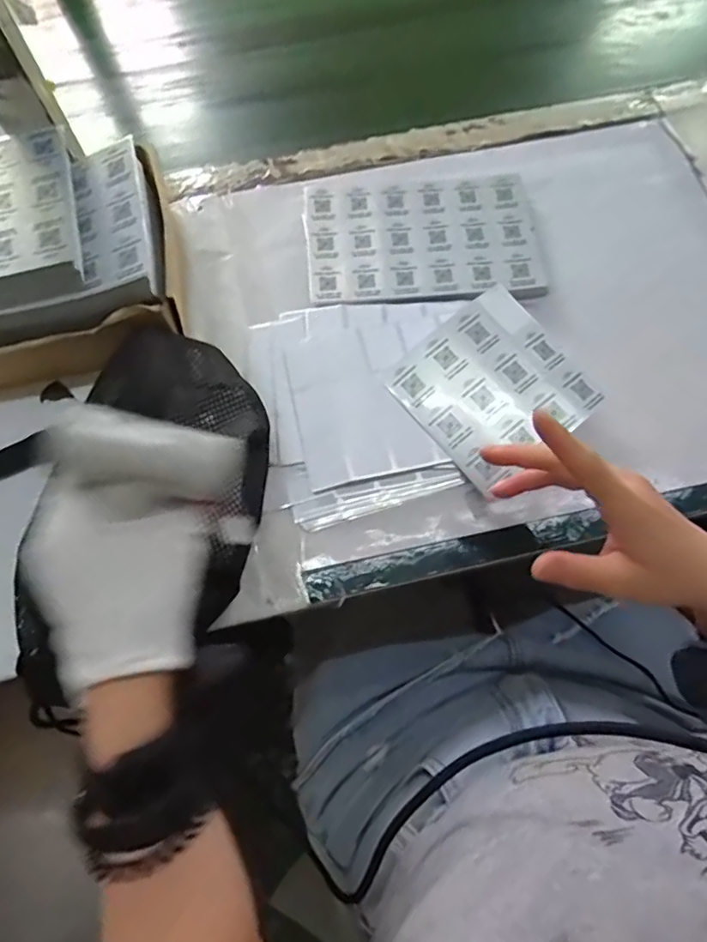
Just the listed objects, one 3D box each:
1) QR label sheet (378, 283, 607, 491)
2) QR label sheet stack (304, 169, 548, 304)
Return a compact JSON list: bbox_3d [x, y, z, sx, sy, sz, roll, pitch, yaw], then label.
[{"bbox_3d":[0.112,-0.067,0.444,0.127,0.012,0.125,-40,80,-5],"label":"QR label sheet"},{"bbox_3d":[0.061,-0.218,0.509,0.203,0.015,0.141,-4,68,-1],"label":"QR label sheet stack"}]

